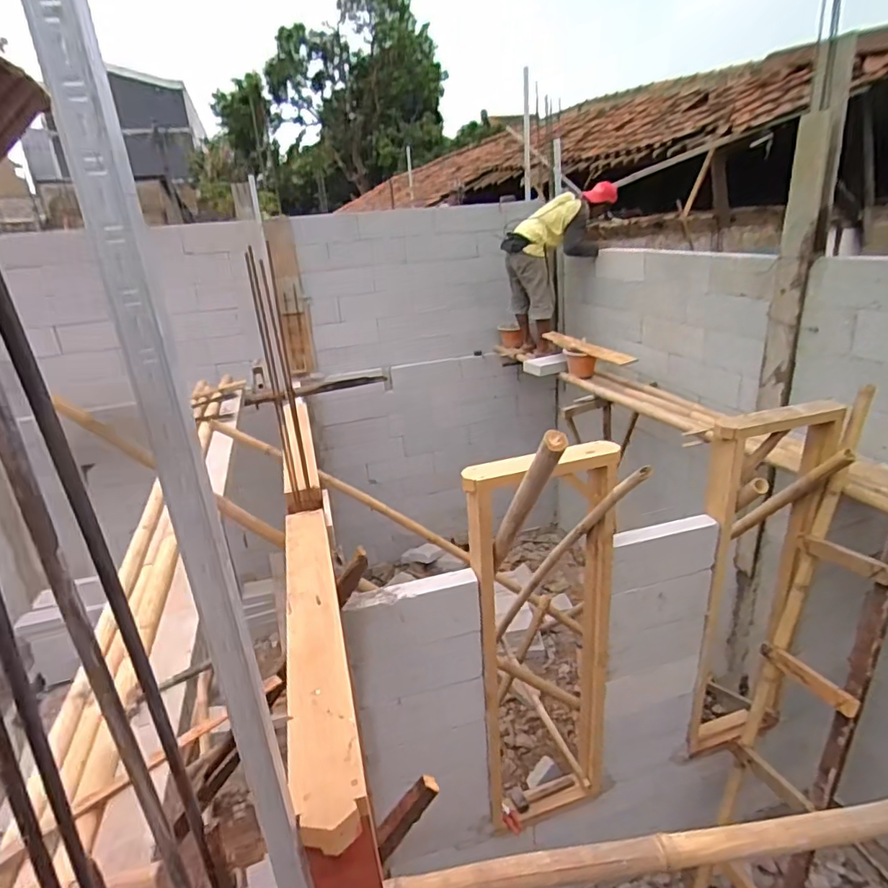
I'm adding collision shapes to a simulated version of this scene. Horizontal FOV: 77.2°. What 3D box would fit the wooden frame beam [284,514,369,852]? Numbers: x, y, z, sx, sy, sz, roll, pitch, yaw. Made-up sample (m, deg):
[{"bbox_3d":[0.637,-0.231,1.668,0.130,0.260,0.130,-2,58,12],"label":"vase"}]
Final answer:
[{"bbox_3d":[-0.259,0.358,1.117,0.107,0.059,0.877,-10,22,-12],"label":"wooden frame beam"}]

